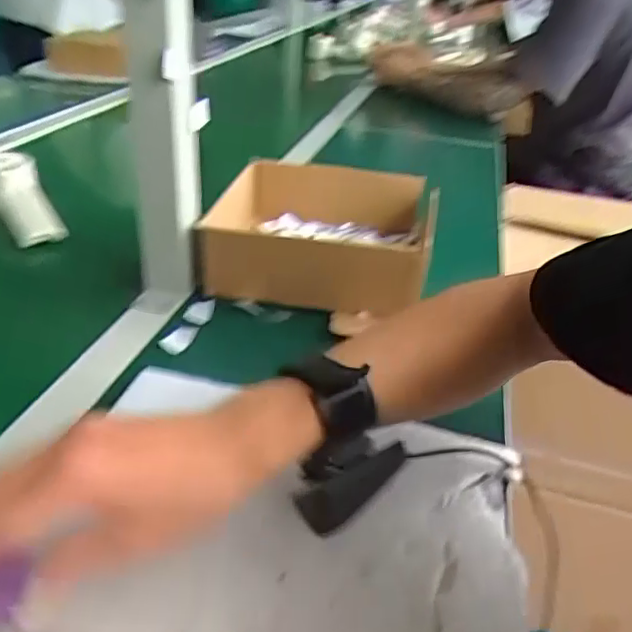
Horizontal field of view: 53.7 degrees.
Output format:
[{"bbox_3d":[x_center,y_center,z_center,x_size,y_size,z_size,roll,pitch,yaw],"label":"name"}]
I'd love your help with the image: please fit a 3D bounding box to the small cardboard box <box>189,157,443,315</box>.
[{"bbox_3d":[0.008,-0.088,0.654,0.205,0.073,0.221,7,31,5],"label":"small cardboard box"}]

